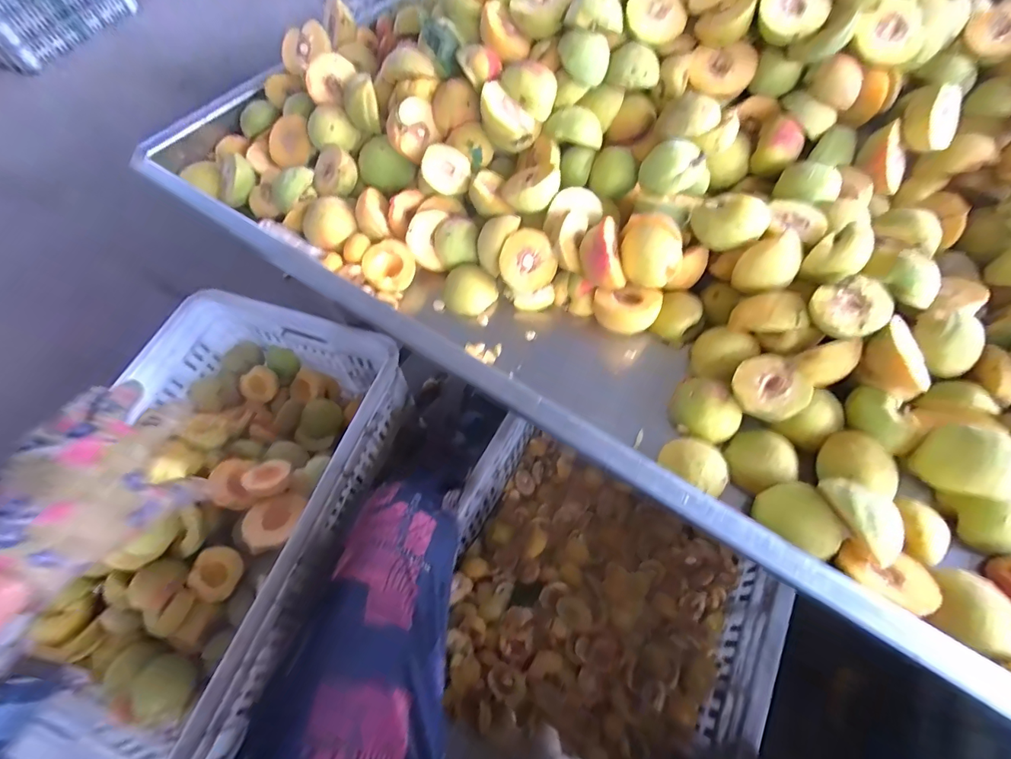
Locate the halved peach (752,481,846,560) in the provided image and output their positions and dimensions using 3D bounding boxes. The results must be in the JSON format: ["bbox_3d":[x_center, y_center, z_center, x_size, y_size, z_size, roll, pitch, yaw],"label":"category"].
[{"bbox_3d":[0.231,0.107,0.354,0.043,0.030,0.057,-53,48,10],"label":"halved peach"}]

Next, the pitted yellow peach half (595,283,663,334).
[{"bbox_3d":[0.121,-0.069,0.459,0.062,0.038,0.045,15,62,11],"label":"pitted yellow peach half"}]

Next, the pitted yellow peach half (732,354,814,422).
[{"bbox_3d":[0.222,0.010,0.388,0.053,0.028,0.057,-1,60,2],"label":"pitted yellow peach half"}]

